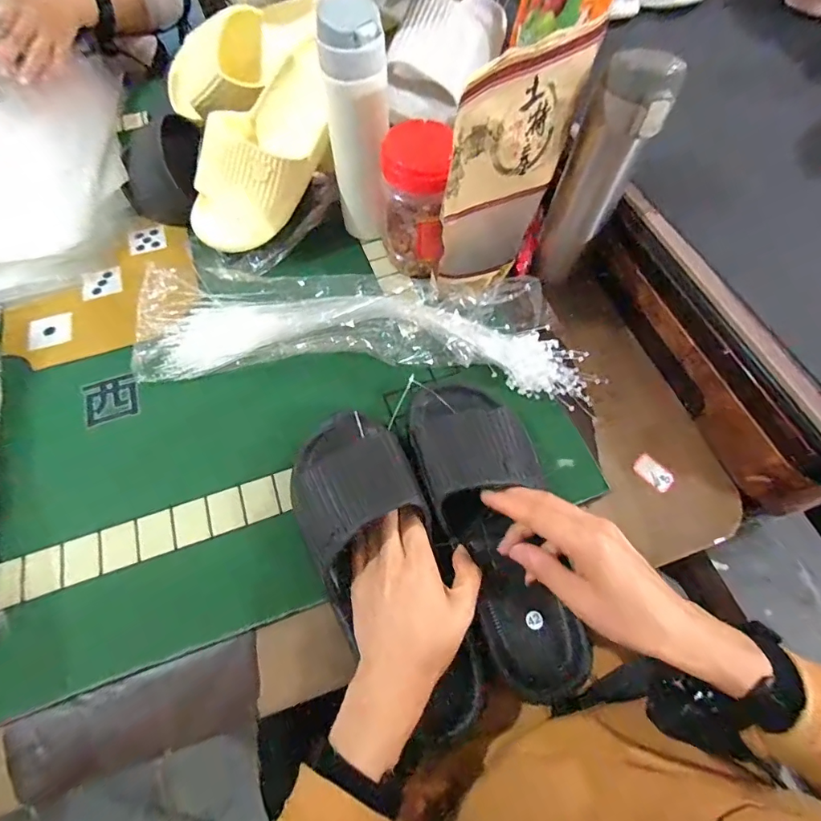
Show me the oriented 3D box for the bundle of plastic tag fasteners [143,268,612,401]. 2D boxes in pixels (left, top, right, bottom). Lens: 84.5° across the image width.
[{"bbox_3d":[-0.051,-0.085,0.480,0.471,0.059,0.138,3,62,3],"label":"bundle of plastic tag fasteners"}]

